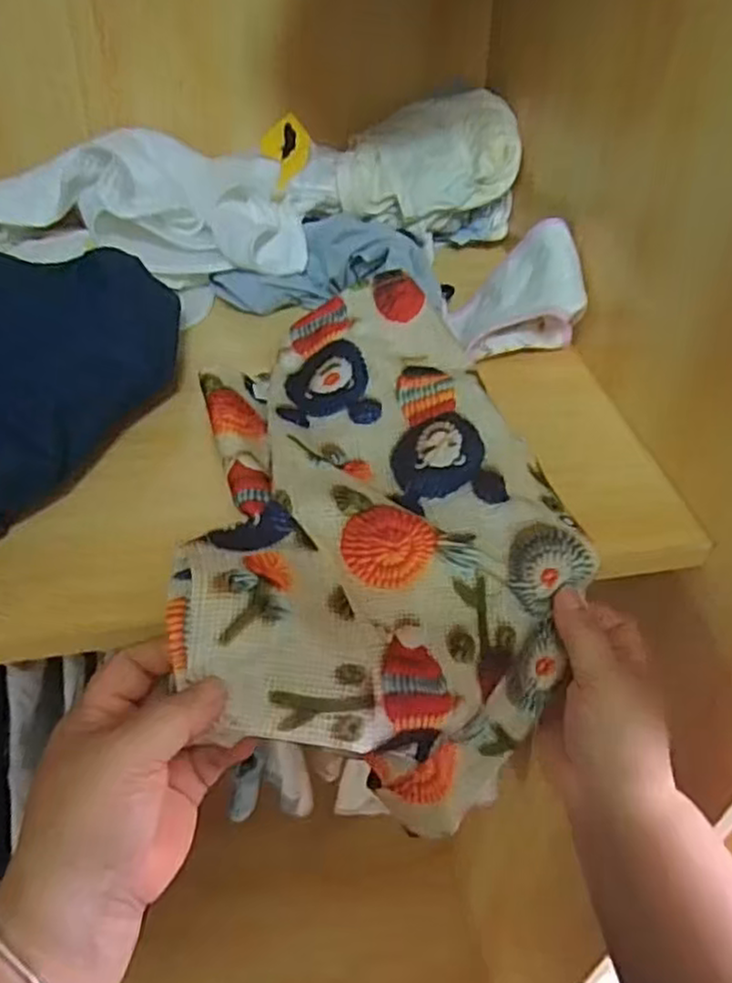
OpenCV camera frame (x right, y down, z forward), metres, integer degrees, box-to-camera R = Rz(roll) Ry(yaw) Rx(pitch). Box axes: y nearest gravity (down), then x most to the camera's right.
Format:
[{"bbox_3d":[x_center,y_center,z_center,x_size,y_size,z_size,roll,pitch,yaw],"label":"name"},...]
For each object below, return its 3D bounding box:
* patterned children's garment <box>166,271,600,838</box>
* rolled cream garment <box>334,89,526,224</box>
[{"bbox_3d":[0.011,0.017,0.442,0.210,0.132,0.321,-3,43,-4],"label":"patterned children's garment"},{"bbox_3d":[0.051,-0.301,0.642,0.154,0.073,0.107,-4,43,-5],"label":"rolled cream garment"}]

